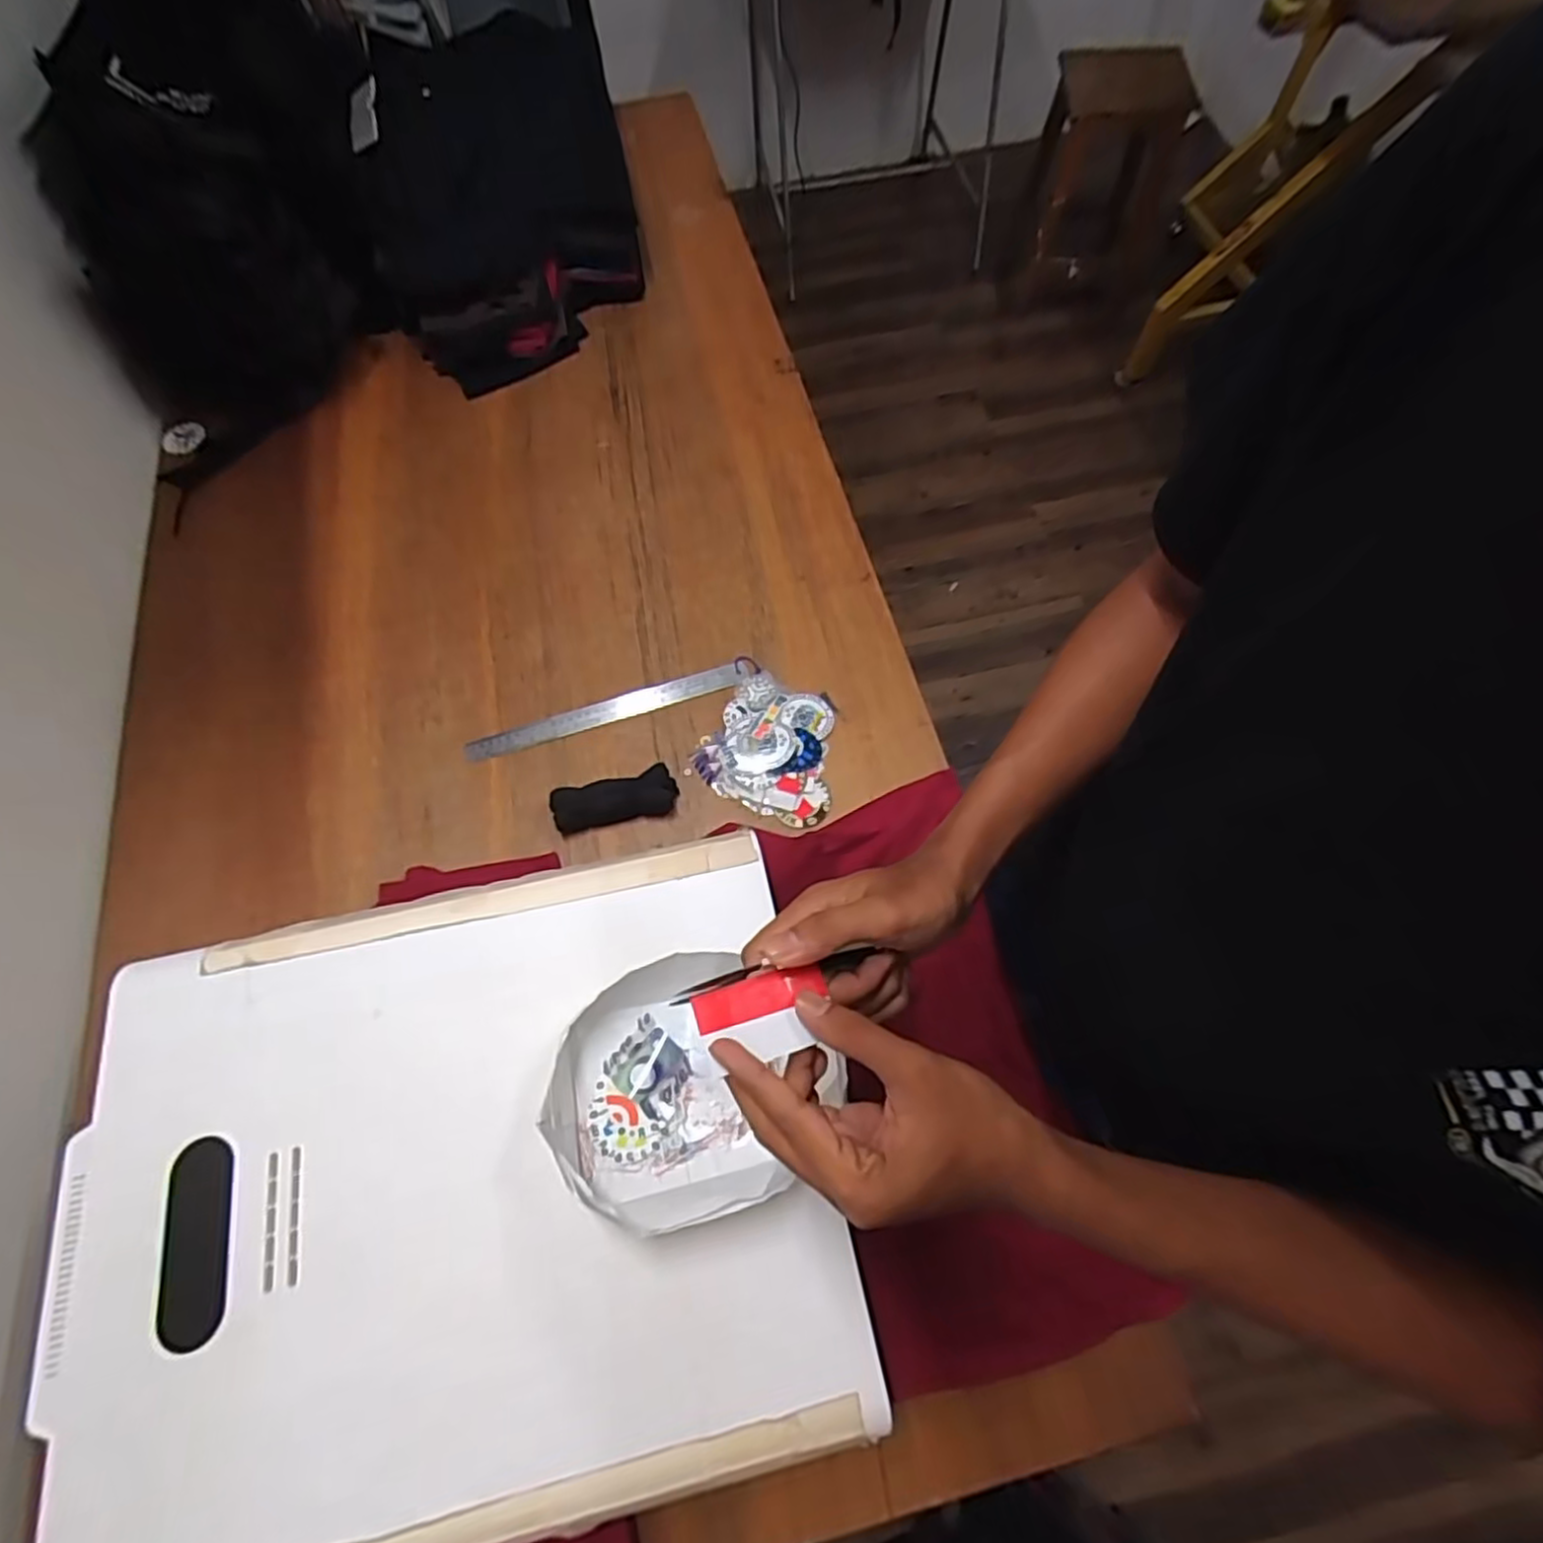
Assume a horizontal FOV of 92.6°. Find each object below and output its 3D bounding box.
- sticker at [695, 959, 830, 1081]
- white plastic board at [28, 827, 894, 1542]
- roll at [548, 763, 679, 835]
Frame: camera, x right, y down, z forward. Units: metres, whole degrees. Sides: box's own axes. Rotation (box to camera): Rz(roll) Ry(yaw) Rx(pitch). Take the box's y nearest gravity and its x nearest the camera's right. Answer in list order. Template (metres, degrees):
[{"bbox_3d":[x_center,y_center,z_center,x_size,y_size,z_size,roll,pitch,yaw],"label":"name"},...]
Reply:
[{"bbox_3d":[-0.004,0.122,0.365,0.068,0.004,0.038,-11,76,-16],"label":"sticker"},{"bbox_3d":[-0.216,0.274,0.504,0.493,0.040,0.393,-13,66,-4],"label":"white plastic board"},{"bbox_3d":[-0.164,0.030,0.776,0.126,0.035,0.045,-14,66,-5],"label":"roll"}]

